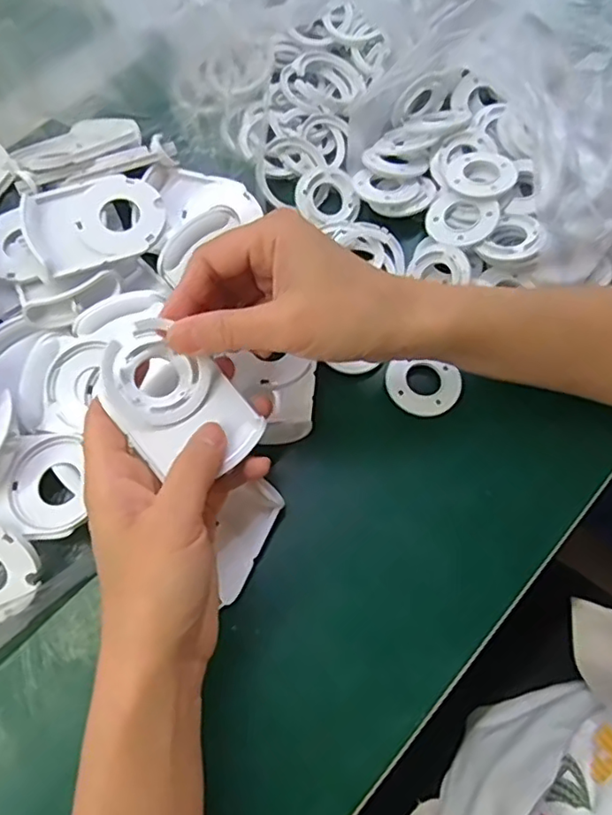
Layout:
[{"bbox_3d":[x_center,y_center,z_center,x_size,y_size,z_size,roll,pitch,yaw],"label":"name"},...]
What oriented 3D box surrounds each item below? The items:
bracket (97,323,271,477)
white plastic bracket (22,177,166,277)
[{"bbox_3d":[-0.062,-0.004,0.281,0.054,0.027,0.079,-40,76,-15],"label":"bracket"},{"bbox_3d":[-0.125,-0.113,0.348,0.077,0.011,0.057,-22,76,-10],"label":"white plastic bracket"}]

